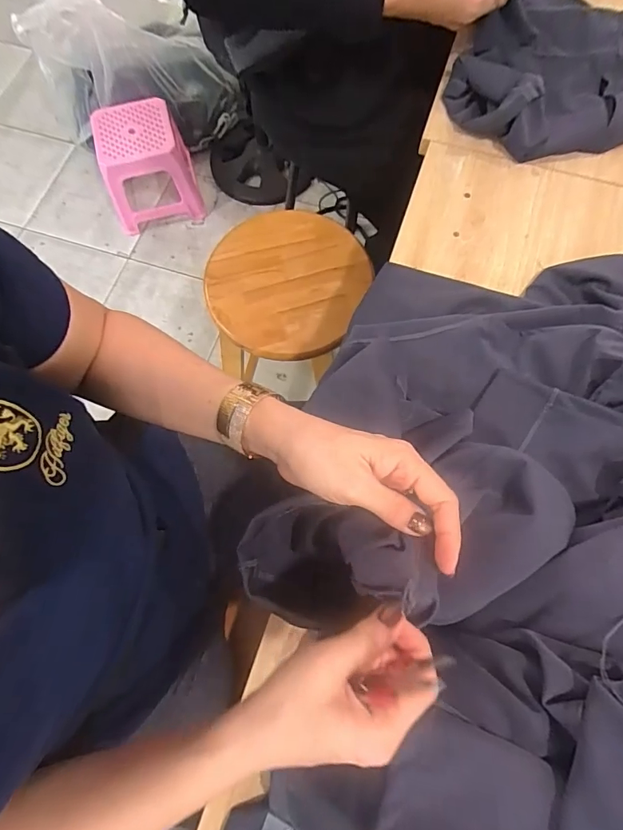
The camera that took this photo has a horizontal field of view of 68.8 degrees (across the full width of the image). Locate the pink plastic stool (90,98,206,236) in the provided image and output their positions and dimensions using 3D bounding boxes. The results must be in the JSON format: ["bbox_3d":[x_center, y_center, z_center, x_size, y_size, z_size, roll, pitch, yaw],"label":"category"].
[{"bbox_3d":[-0.523,-0.793,1.447,0.272,0.247,0.235,-17,73,-4],"label":"pink plastic stool"}]

